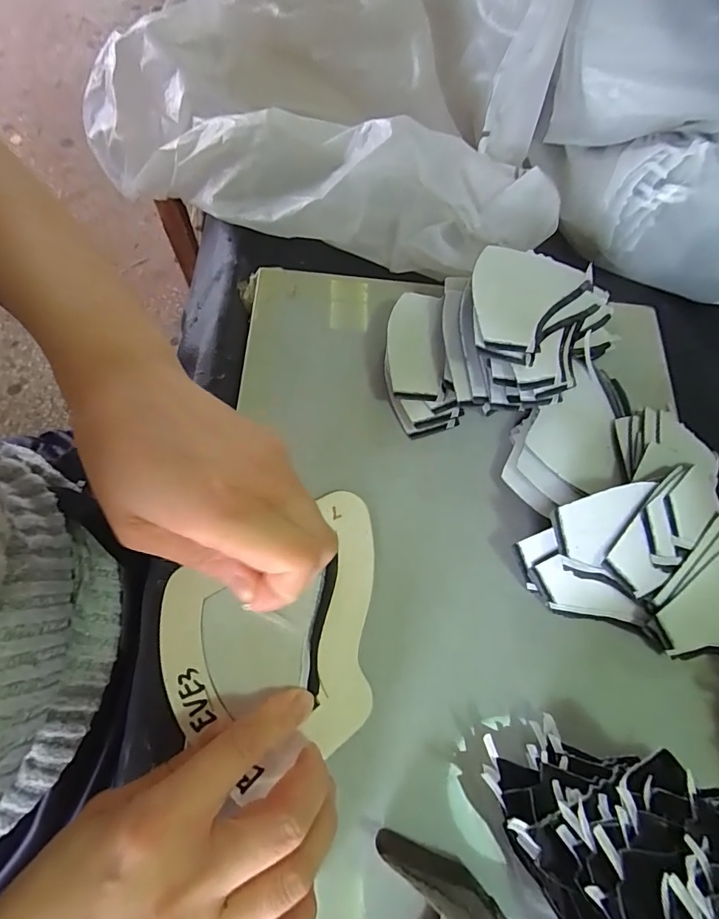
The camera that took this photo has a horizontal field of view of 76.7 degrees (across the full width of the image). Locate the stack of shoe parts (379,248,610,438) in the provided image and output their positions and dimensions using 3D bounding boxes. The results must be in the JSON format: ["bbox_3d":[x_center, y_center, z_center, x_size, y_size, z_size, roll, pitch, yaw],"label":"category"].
[{"bbox_3d":[0.091,-0.077,0.274,0.154,0.048,0.092,-8,71,-9],"label":"stack of shoe parts"}]

